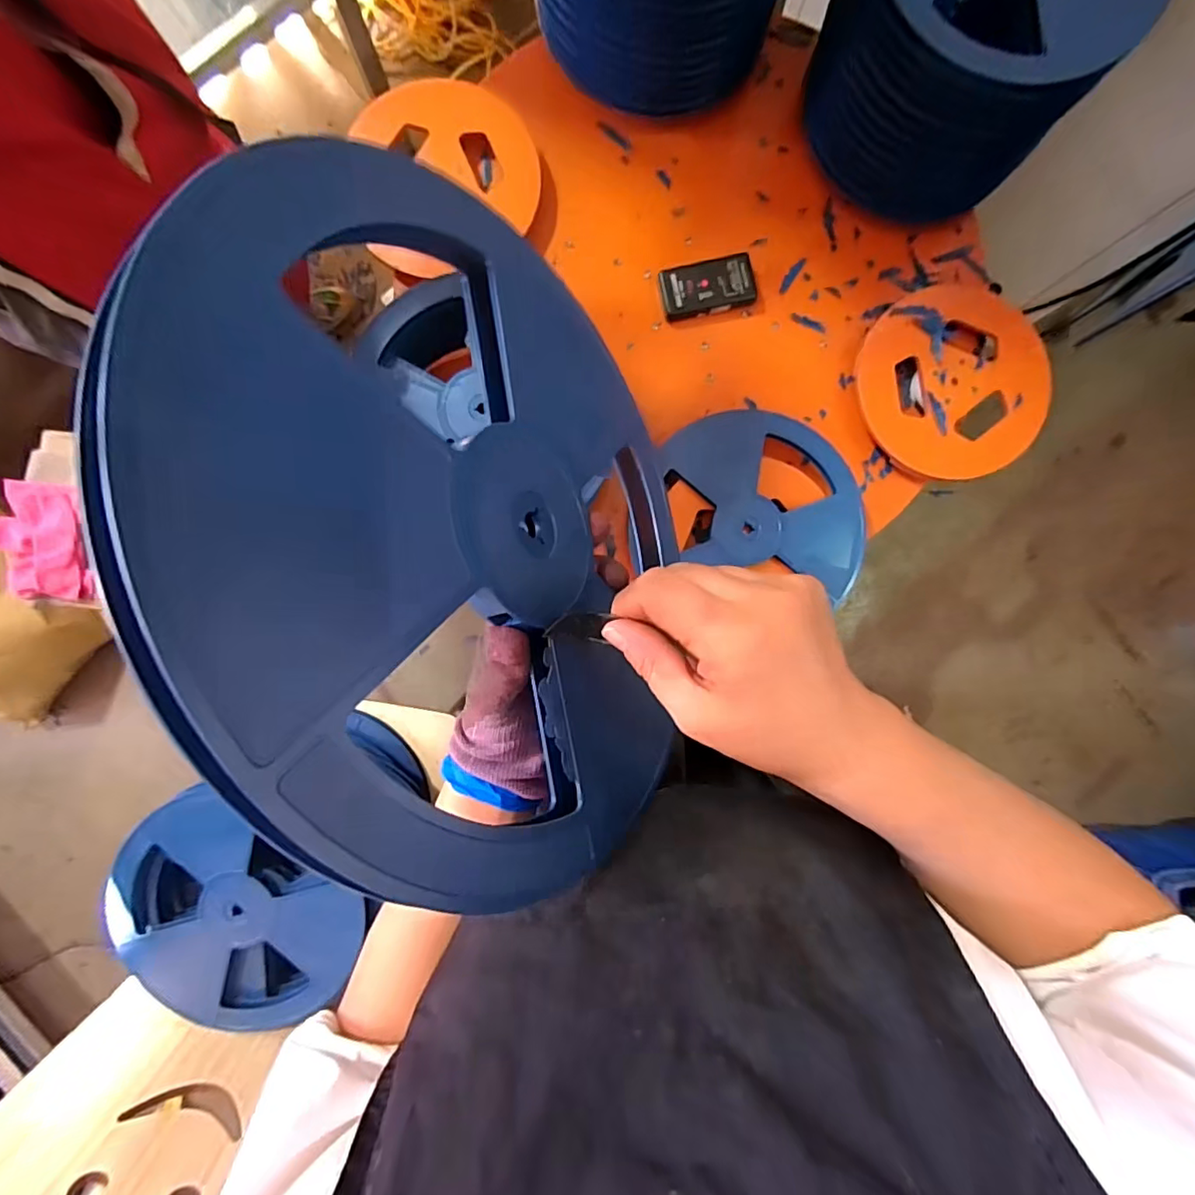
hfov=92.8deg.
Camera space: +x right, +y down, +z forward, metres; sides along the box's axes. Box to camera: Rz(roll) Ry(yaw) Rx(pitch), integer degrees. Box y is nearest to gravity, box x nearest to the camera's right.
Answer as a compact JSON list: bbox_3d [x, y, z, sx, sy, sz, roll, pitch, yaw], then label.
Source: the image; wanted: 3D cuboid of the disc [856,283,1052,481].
[{"bbox_3d":[0.510,-0.310,0.815,0.255,0.033,0.268,0,90,-2],"label":"disc"}]

